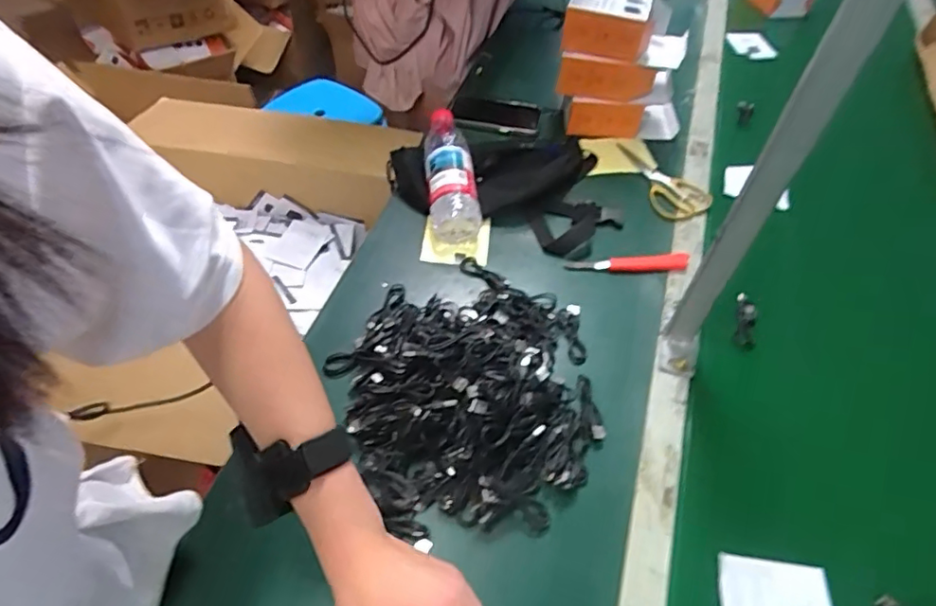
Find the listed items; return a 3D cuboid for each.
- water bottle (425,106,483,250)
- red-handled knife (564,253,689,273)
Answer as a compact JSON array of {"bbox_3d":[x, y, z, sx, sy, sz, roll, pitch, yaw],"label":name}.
[{"bbox_3d":[-0.029,-0.186,0.808,0.067,0.067,0.225,-4,53,-8],"label":"water bottle"},{"bbox_3d":[0.209,-0.052,0.745,0.155,0.010,0.026,2,52,-3],"label":"red-handled knife"}]

